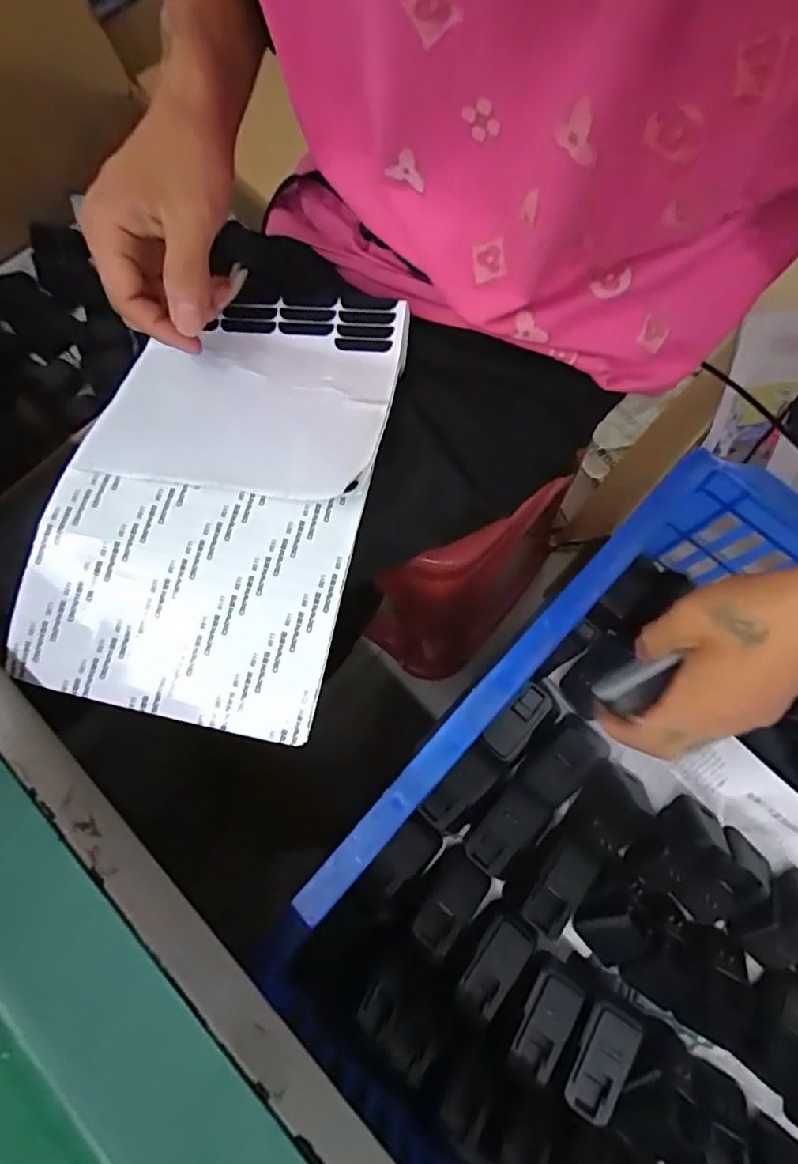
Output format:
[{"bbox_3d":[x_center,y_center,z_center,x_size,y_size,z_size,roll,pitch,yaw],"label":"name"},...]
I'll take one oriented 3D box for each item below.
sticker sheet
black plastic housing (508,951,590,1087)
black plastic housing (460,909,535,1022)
[{"bbox_3d":[-0.097,-0.073,0.336,0.161,0.032,0.296,13,78,3],"label":"sticker sheet"},{"bbox_3d":[0.098,0.288,0.380,0.035,0.017,0.064,29,79,7],"label":"black plastic housing"},{"bbox_3d":[0.064,0.259,0.394,0.038,0.013,0.060,35,63,12],"label":"black plastic housing"}]

